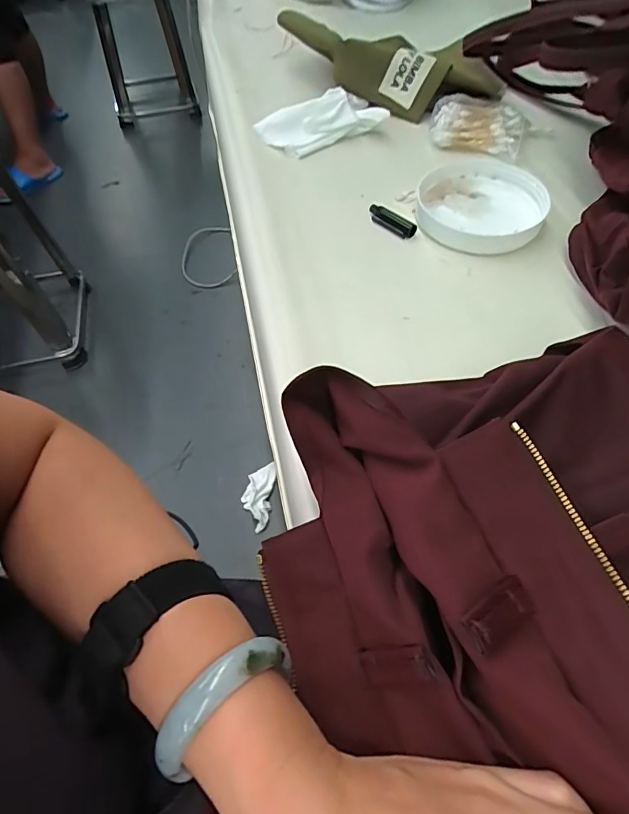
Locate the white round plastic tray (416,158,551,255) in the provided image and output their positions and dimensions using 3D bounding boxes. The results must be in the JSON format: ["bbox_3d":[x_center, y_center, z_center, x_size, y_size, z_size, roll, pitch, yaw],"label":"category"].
[{"bbox_3d":[0.156,-0.187,0.432,0.125,0.016,0.108,-35,62,-20],"label":"white round plastic tray"}]

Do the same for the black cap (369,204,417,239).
[{"bbox_3d":[0.070,-0.168,0.434,0.015,0.012,0.049,-38,63,-22],"label":"black cap"}]

